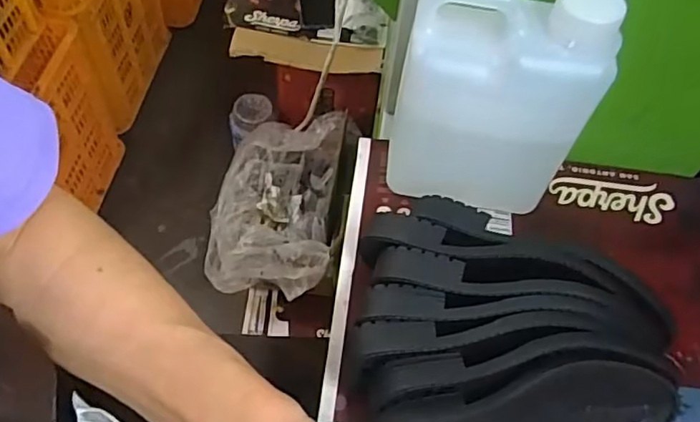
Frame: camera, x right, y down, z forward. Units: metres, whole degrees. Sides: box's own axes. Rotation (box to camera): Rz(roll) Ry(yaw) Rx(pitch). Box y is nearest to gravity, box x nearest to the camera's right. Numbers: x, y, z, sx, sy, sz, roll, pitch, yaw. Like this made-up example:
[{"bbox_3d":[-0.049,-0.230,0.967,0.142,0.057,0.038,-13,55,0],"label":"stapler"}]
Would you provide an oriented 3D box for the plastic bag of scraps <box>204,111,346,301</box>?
[{"bbox_3d":[-0.148,-0.021,1.153,0.235,0.162,0.376,6,56,-1],"label":"plastic bag of scraps"}]

